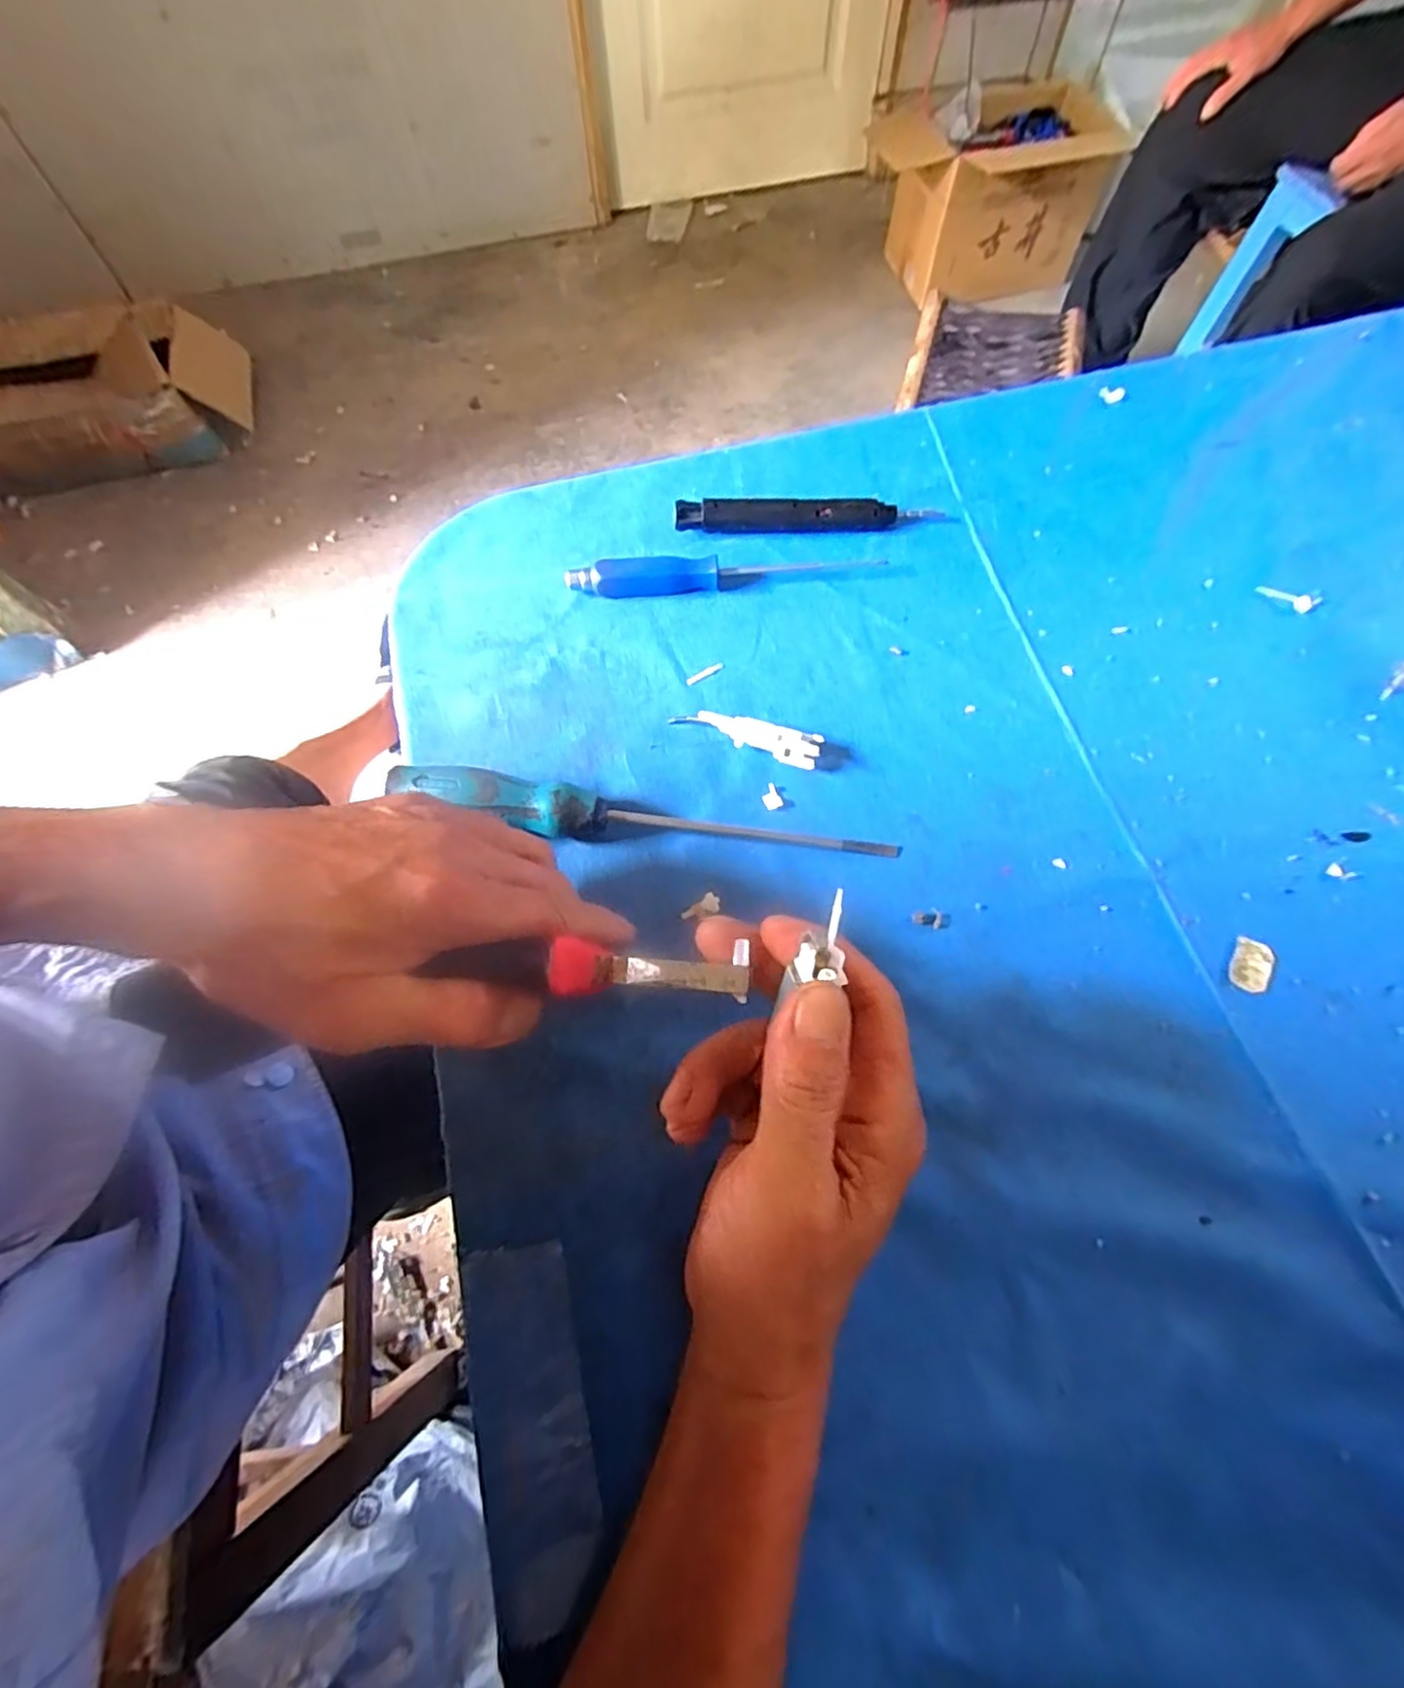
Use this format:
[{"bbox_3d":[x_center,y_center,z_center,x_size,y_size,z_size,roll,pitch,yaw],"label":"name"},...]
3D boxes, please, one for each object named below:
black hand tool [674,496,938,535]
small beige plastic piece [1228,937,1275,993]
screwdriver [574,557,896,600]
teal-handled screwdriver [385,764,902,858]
[{"bbox_3d":[0.066,-0.211,0.428,0.165,0.015,0.018,-2,66,0],"label":"black hand tool"},{"bbox_3d":[0.256,0.056,0.308,0.016,0.004,0.025,30,70,14],"label":"small beige plastic piece"},{"bbox_3d":[0.014,-0.167,0.408,0.191,0.017,0.017,-5,66,-1],"label":"screwdriver"},{"bbox_3d":[-0.027,-0.012,0.325,0.245,0.033,0.026,7,66,4],"label":"teal-handled screwdriver"}]

